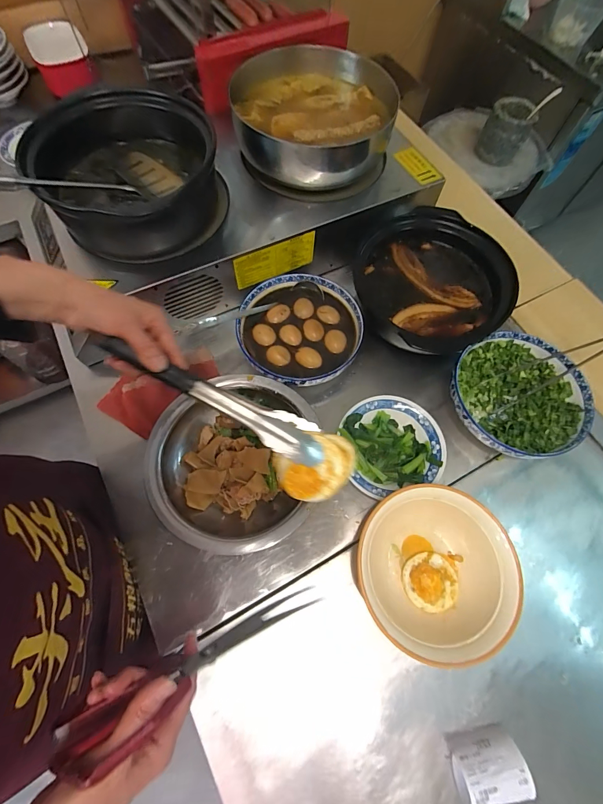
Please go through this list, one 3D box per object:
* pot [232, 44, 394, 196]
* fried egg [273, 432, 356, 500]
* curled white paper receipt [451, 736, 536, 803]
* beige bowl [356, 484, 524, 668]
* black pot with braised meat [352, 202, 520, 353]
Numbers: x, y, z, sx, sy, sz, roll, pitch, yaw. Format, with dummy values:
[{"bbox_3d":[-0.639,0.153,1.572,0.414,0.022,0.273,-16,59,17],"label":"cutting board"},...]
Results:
[{"bbox_3d":[0.022,-0.527,0.646,0.290,0.108,0.281,1,68,-2],"label":"pot"},{"bbox_3d":[0.016,0.077,0.414,0.095,0.025,0.080,8,68,1],"label":"fried egg"},{"bbox_3d":[0.226,0.446,0.417,0.085,0.048,0.057,-2,65,-2],"label":"curled white paper receipt"},{"bbox_3d":[0.181,0.240,0.479,0.201,0.106,0.220,1,65,-2],"label":"beige bowl"},{"bbox_3d":[0.243,-0.225,0.642,0.256,0.086,0.278,-42,76,-17],"label":"black pot with braised meat"}]

